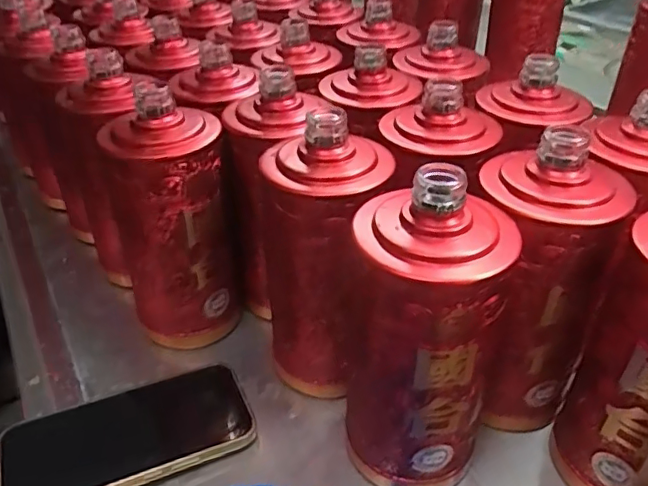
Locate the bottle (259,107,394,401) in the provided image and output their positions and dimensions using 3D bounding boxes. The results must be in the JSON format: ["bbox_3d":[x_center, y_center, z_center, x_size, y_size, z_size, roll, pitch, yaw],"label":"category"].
[{"bbox_3d":[-0.004,0.019,0.385,0.080,0.192,0.081,8,39,14],"label":"bottle"}]

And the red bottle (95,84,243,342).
[{"bbox_3d":[-0.112,-0.010,0.431,0.080,0.180,0.083,-13,39,-13],"label":"red bottle"}]

